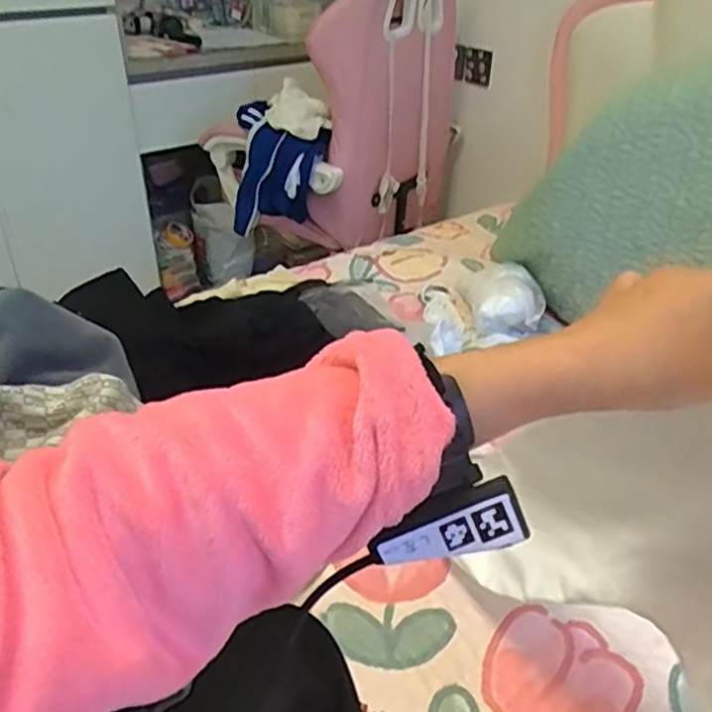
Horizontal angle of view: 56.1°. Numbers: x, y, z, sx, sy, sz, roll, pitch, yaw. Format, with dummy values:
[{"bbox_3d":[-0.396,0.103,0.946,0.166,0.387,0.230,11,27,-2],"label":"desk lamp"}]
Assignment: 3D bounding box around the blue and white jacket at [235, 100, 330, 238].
[{"bbox_3d":[-0.199,-0.459,1.633,0.227,0.253,0.199,-18,39,-26],"label":"blue and white jacket"}]

